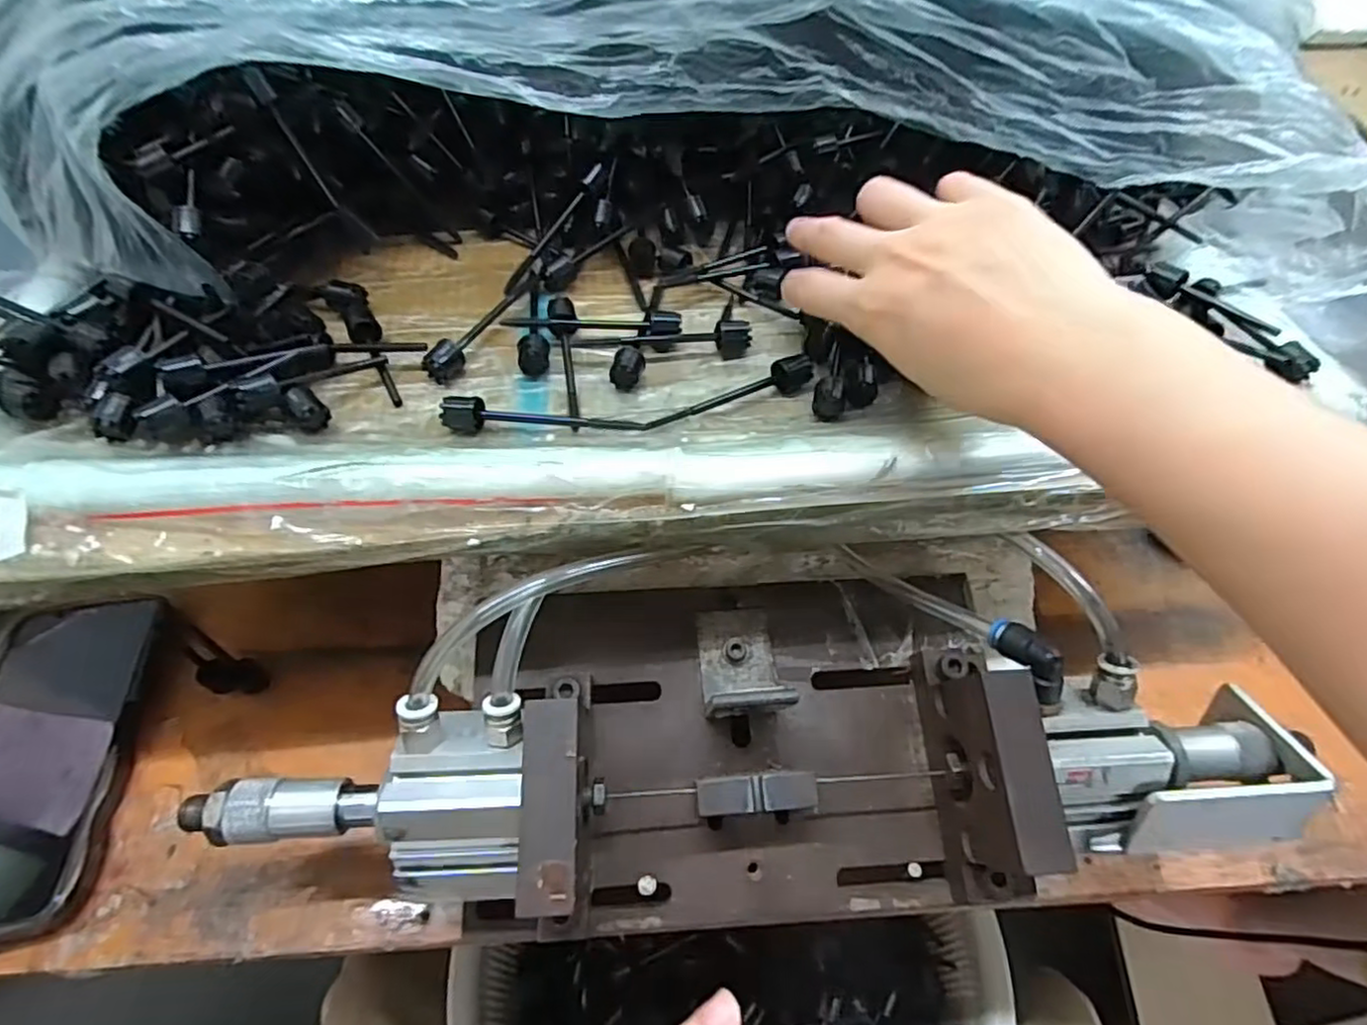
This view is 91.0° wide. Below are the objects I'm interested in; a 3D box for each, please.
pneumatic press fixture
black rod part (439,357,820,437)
[{"bbox_3d":[0.028,0.098,0.301,0.425,0.109,0.139,-3,51,-4],"label":"pneumatic press fixture"},{"bbox_3d":[-0.020,-0.047,0.300,0.168,0.015,0.030,-10,52,-10],"label":"black rod part"}]

